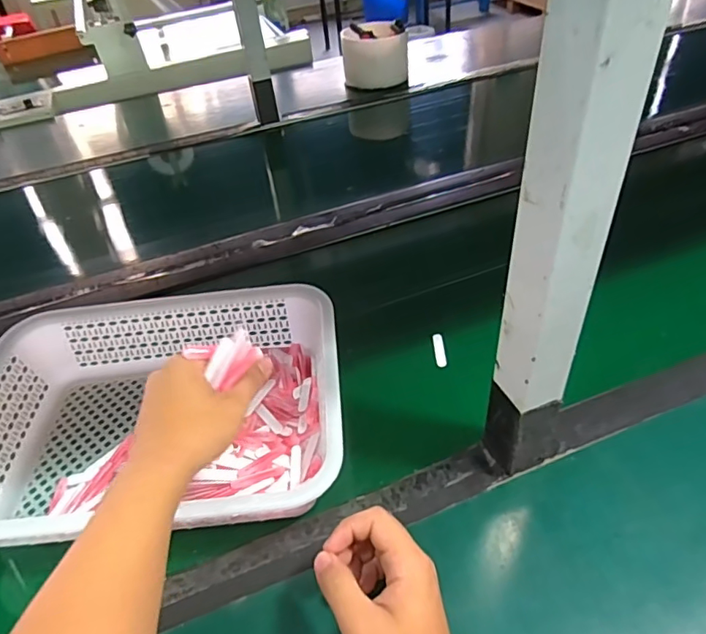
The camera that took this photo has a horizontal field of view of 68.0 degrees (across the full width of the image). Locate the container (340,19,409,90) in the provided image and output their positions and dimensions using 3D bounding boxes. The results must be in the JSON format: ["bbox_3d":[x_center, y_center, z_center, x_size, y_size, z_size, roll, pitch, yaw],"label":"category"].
[{"bbox_3d":[0.056,-0.665,1.320,0.160,0.120,0.160,-2,41,4],"label":"container"}]

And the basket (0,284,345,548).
[{"bbox_3d":[-0.190,0.091,0.518,0.353,0.083,0.250,-6,41,-1],"label":"basket"}]

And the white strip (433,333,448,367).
[{"bbox_3d":[0.102,0.038,0.614,0.013,0.004,0.051,-15,41,12],"label":"white strip"}]

